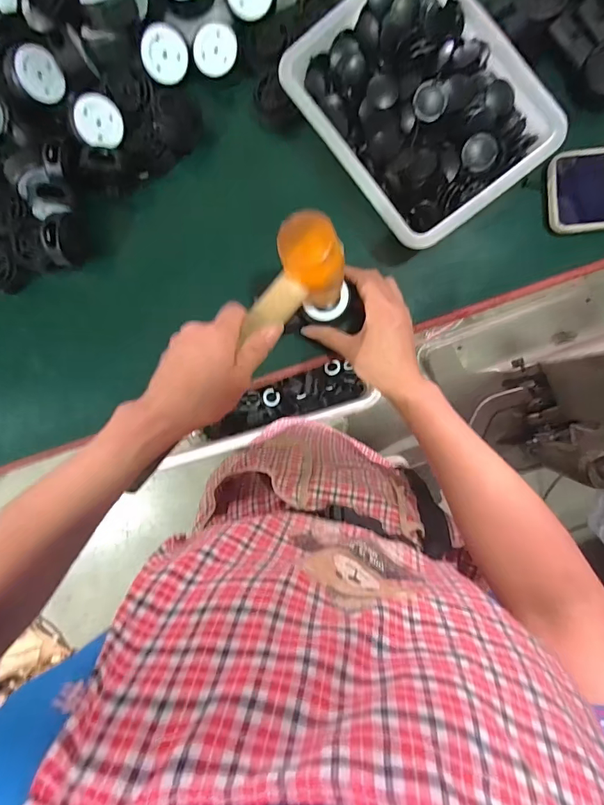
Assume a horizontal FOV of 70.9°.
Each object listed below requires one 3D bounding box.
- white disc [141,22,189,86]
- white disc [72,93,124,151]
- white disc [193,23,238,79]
[{"bbox_3d":[-0.148,-0.375,0.459,0.047,0.004,0.050,-1,126,-9],"label":"white disc"},{"bbox_3d":[-0.215,-0.299,0.453,0.047,0.004,0.051,-8,105,-31],"label":"white disc"},{"bbox_3d":[-0.093,-0.379,0.457,0.045,0.006,0.044,2,115,0],"label":"white disc"}]

